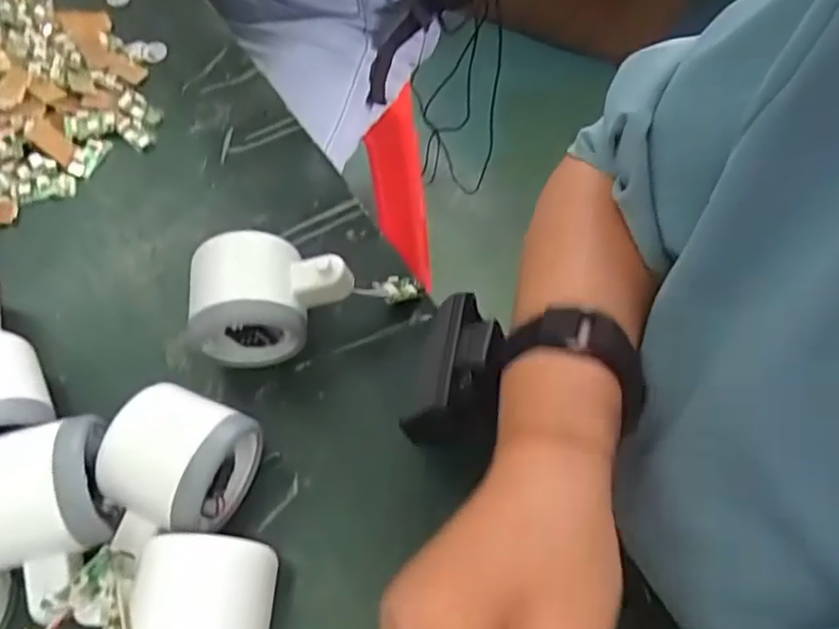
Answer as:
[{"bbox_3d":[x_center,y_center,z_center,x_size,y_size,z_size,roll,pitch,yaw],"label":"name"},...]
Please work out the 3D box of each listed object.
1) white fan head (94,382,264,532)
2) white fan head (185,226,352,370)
[{"bbox_3d":[-0.112,0.069,0.306,0.059,0.053,0.060,21,63,8],"label":"white fan head"},{"bbox_3d":[-0.077,-0.009,0.344,0.083,0.056,0.055,-5,63,-5],"label":"white fan head"}]

